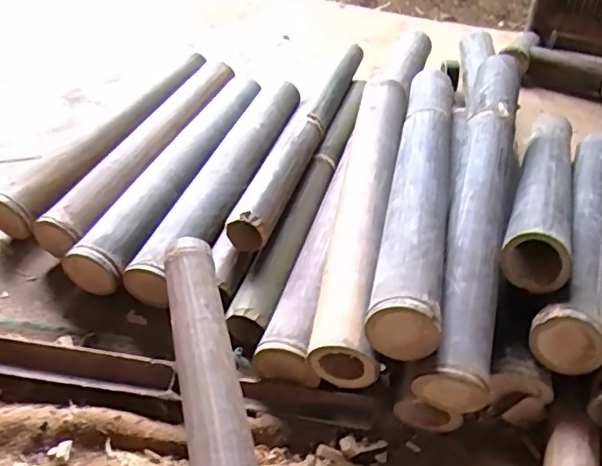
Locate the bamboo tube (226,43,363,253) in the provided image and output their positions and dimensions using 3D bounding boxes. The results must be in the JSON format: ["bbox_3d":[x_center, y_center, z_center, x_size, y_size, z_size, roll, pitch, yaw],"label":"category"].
[{"bbox_3d":[0.014,-0.187,0.975,0.065,0.053,0.622,12,42,14],"label":"bamboo tube"}]

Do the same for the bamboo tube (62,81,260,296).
[{"bbox_3d":[-0.188,-0.113,0.945,0.095,0.070,0.564,13,43,15],"label":"bamboo tube"}]

